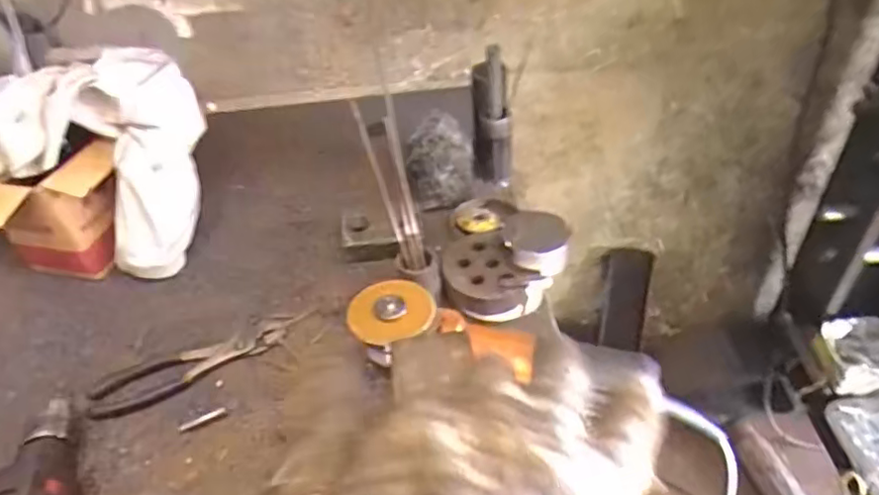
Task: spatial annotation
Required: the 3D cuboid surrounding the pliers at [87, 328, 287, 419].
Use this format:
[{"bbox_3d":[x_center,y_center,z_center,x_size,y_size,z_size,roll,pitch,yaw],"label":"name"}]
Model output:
[{"bbox_3d":[-0.265,0.126,0.632,0.198,0.009,0.059,-21,44,-17],"label":"pliers"}]

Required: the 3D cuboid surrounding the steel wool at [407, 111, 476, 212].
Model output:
[{"bbox_3d":[0.002,-0.120,0.807,0.088,0.107,0.085,-3,41,2],"label":"steel wool"}]

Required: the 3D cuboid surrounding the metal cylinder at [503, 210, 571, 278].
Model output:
[{"bbox_3d":[0.105,-0.006,0.645,0.067,0.034,0.064,4,42,10],"label":"metal cylinder"}]

